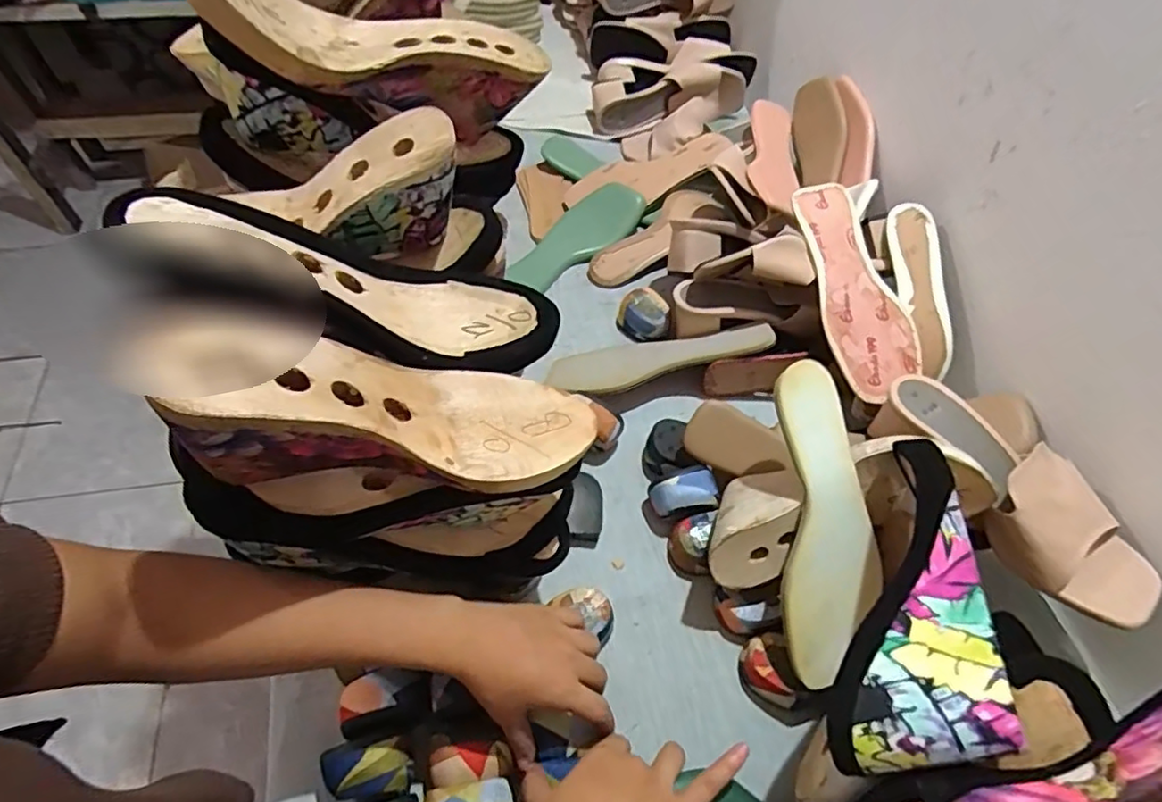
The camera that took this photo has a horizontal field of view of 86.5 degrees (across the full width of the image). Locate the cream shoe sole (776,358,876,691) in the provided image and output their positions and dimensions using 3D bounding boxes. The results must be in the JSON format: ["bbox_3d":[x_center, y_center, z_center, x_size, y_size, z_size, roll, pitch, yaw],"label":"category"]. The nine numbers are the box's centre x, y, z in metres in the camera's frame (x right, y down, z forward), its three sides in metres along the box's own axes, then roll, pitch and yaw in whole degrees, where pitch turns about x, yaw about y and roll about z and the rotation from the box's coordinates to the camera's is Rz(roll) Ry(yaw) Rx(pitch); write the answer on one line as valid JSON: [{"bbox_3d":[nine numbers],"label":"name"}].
[{"bbox_3d":[0.192,0.093,0.484,0.070,0.015,0.241,-1,84,-6],"label":"cream shoe sole"}]

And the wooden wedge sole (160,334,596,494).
[{"bbox_3d":[-0.105,0.016,0.345,0.227,0.071,0.083,3,49,-41],"label":"wooden wedge sole"}]

